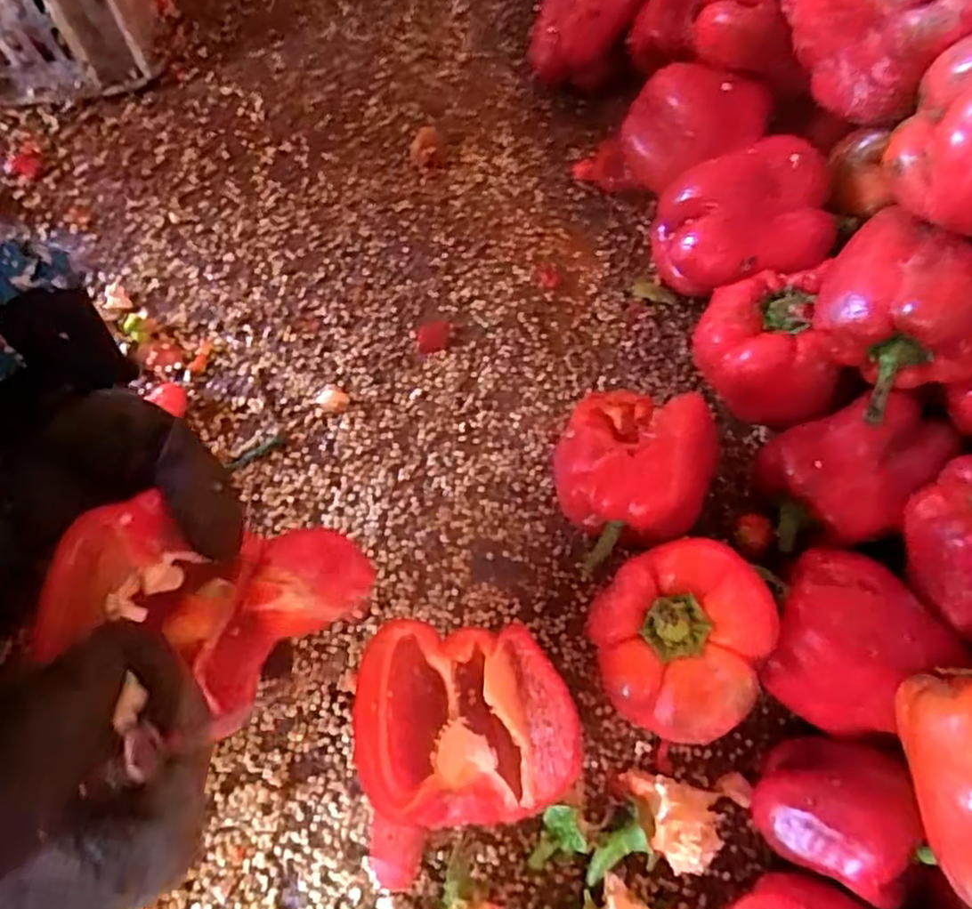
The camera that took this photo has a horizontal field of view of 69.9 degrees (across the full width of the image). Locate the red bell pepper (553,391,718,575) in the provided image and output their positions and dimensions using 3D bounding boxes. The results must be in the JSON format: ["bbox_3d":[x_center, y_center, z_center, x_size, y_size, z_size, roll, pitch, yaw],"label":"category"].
[{"bbox_3d":[0.084,0.009,0.418,0.092,0.081,0.092,1,69,-2],"label":"red bell pepper"}]

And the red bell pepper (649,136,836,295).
[{"bbox_3d":[0.179,-0.154,0.490,0.102,0.088,0.084,-2,69,-4],"label":"red bell pepper"}]

